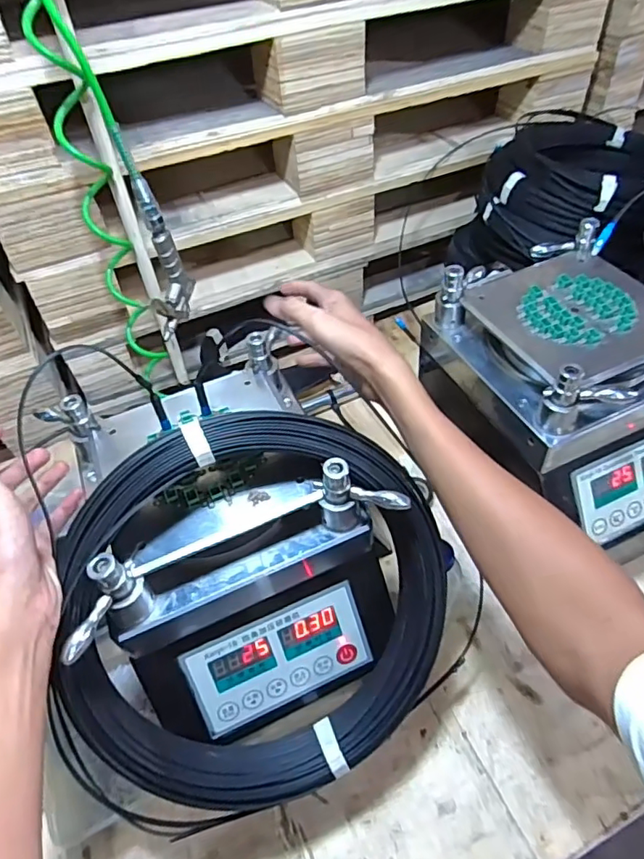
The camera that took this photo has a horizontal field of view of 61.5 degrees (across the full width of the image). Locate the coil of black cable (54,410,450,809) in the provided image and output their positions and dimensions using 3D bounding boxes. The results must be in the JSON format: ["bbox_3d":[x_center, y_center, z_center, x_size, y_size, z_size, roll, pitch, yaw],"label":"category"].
[{"bbox_3d":[-0.043,0.139,0.425,0.292,0.295,0.059,1,6,-15],"label":"coil of black cable"}]

